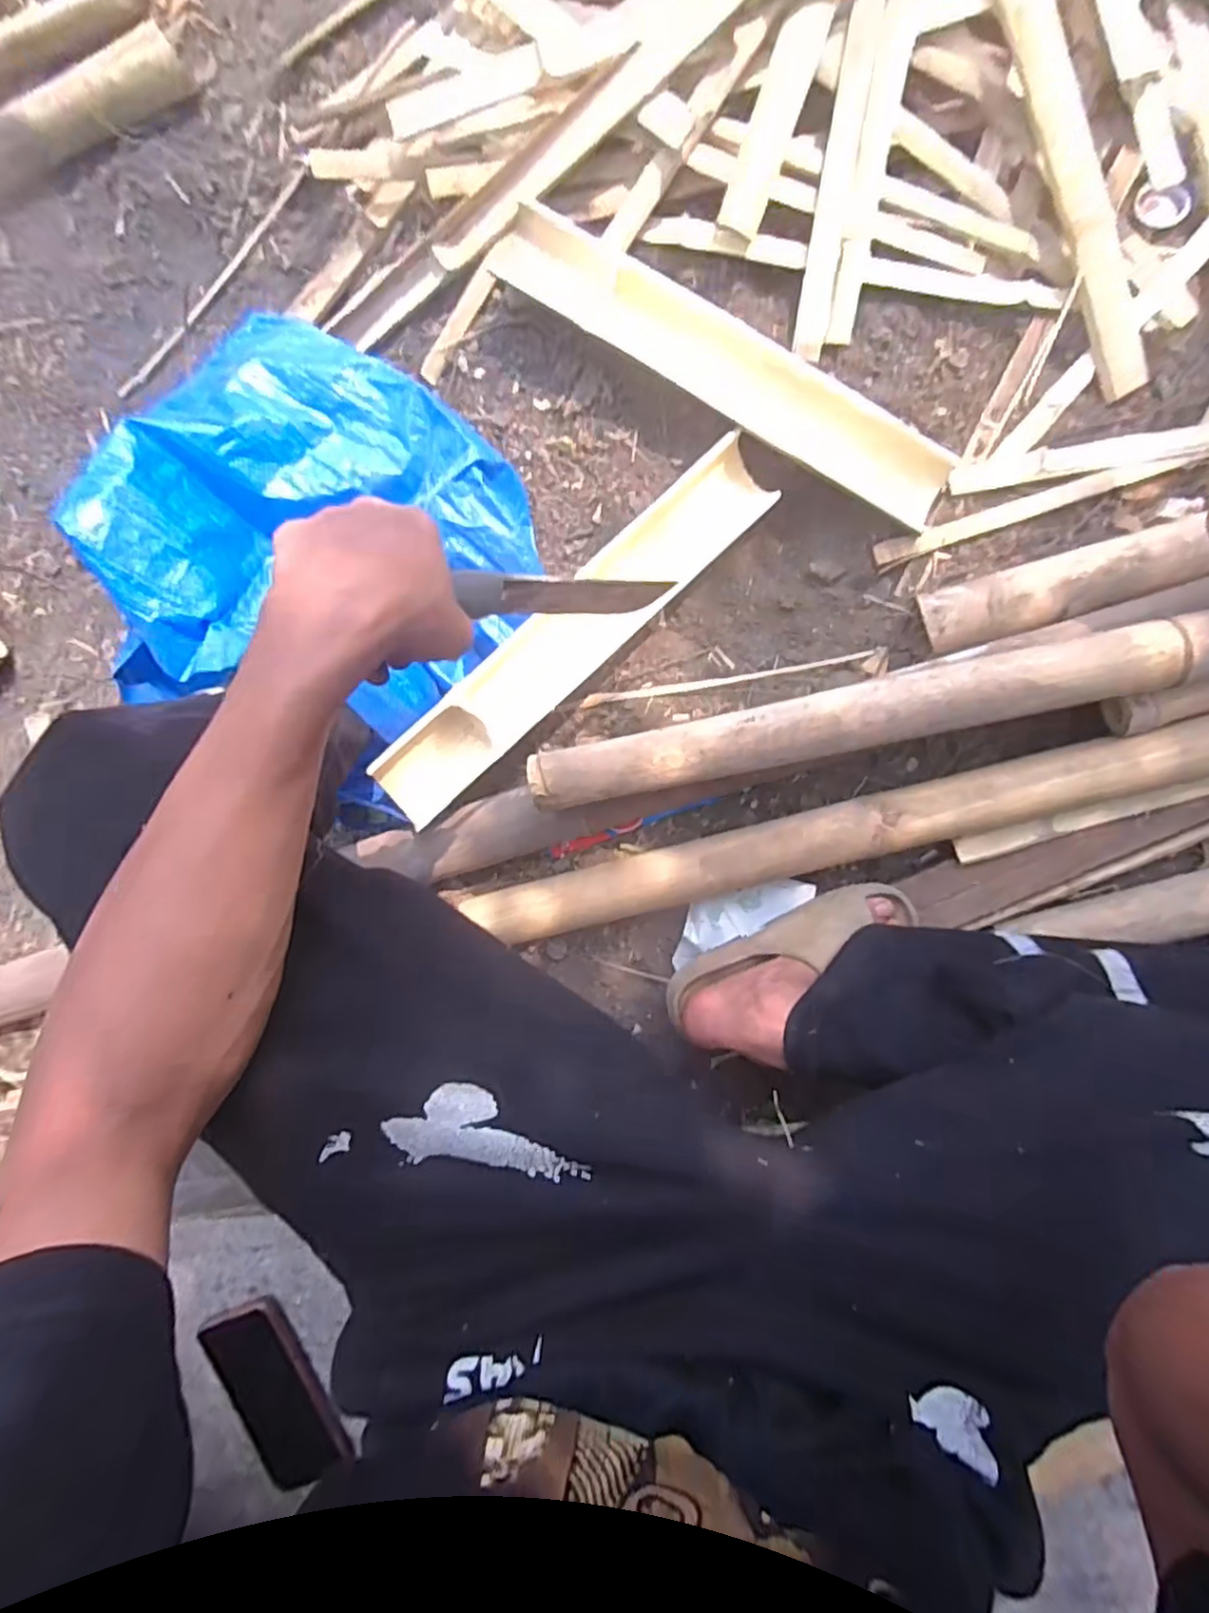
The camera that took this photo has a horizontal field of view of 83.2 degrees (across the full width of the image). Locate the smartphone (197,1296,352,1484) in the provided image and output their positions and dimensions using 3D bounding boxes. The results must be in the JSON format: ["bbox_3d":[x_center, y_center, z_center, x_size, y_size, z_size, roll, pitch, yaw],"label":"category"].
[{"bbox_3d":[-0.269,0.475,0.554,0.068,0.010,0.144,-35,80,-3],"label":"smartphone"}]

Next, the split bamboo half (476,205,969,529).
[{"bbox_3d":[0.124,-0.463,0.716,0.534,0.050,0.085,31,96,2],"label":"split bamboo half"}]

